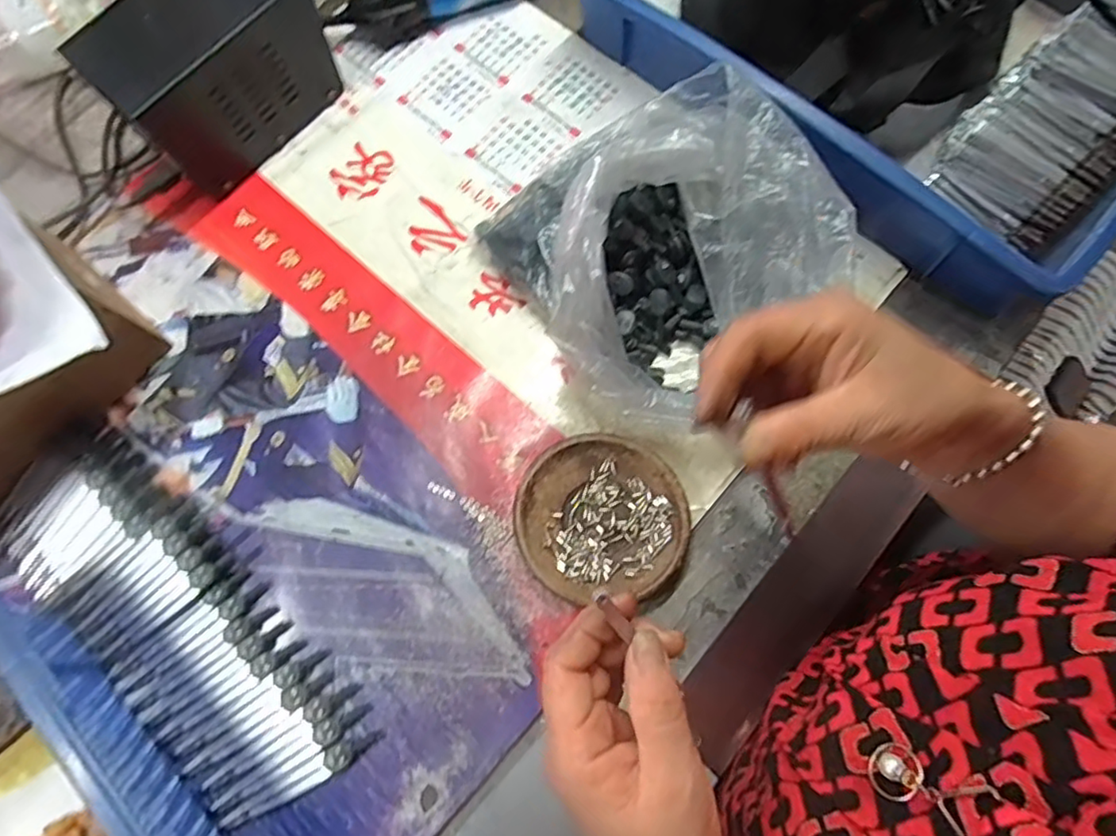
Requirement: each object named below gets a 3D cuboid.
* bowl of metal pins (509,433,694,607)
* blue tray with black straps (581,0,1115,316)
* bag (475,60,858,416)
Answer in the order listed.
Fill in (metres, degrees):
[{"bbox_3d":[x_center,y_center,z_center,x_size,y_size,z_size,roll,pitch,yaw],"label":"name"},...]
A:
[{"bbox_3d":[0.029,0.070,0.423,0.114,0.023,0.108,0,75,1],"label":"bowl of metal pins"},{"bbox_3d":[0.259,-0.318,0.456,0.423,0.129,0.311,42,80,11],"label":"blue tray with black straps"},{"bbox_3d":[0.074,-0.116,0.433,0.195,0.106,0.214,-34,77,-7],"label":"bag"}]

